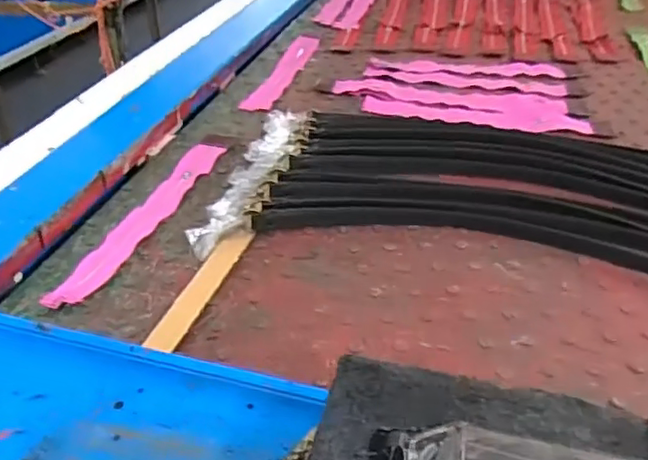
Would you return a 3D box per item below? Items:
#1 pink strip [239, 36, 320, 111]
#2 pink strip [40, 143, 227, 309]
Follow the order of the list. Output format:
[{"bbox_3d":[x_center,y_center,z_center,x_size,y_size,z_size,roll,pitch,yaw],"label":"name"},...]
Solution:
[{"bbox_3d":[-0.052,-0.218,0.852,0.037,0.009,0.256,9,35,11],"label":"pink strip"},{"bbox_3d":[-0.161,-0.015,0.567,0.035,0.008,0.256,12,38,14],"label":"pink strip"}]

